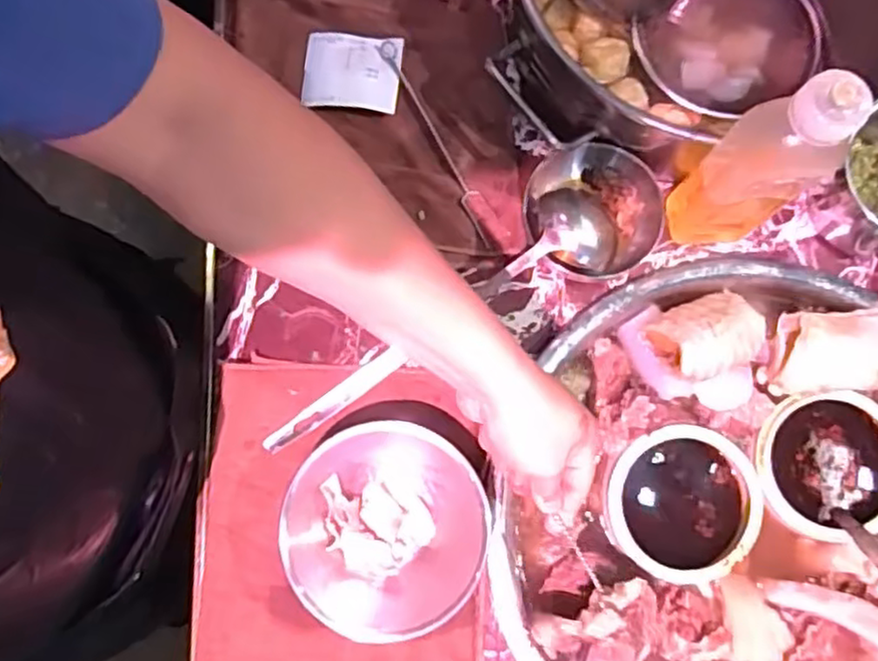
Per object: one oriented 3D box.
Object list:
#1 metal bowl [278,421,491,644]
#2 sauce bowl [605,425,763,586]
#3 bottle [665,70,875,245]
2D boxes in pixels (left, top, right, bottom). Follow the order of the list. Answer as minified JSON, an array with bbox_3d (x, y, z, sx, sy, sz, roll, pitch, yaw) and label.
[{"bbox_3d":[-0.041,0.152,0.539,0.147,0.048,0.154,0,80,-1],"label":"metal bowl"},{"bbox_3d":[0.199,0.144,0.586,0.116,0.051,0.120,0,80,-1],"label":"sauce bowl"},{"bbox_3d":[0.231,-0.114,0.513,0.052,0.215,0.066,-37,83,-7],"label":"bottle"}]

